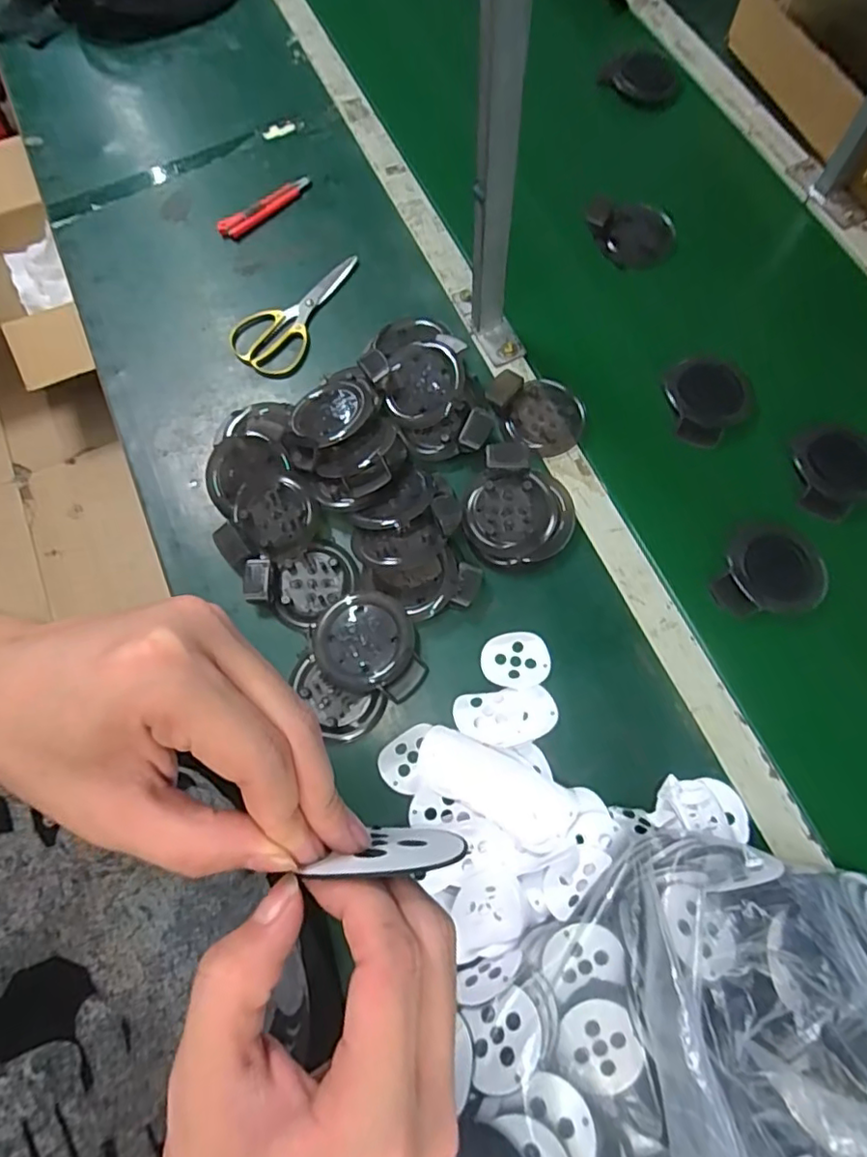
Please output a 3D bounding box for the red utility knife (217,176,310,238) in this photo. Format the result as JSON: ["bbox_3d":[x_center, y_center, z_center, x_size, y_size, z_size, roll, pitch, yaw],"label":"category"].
[{"bbox_3d":[-0.209,-0.463,0.740,0.128,0.012,0.028,-34,74,-10],"label":"red utility knife"}]

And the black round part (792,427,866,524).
[{"bbox_3d":[0.405,-0.106,0.594,0.064,0.045,0.097,10,72,5],"label":"black round part"}]

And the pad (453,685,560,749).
[{"bbox_3d":[0.065,0.123,0.524,0.088,0.015,0.047,-9,71,-2],"label":"pad"}]

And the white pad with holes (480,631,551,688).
[{"bbox_3d":[0.075,0.075,0.542,0.060,0.012,0.048,-8,71,-1],"label":"white pad with holes"}]

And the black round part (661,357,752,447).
[{"bbox_3d":[0.293,-0.188,0.630,0.077,0.028,0.095,-10,70,11],"label":"black round part"}]

